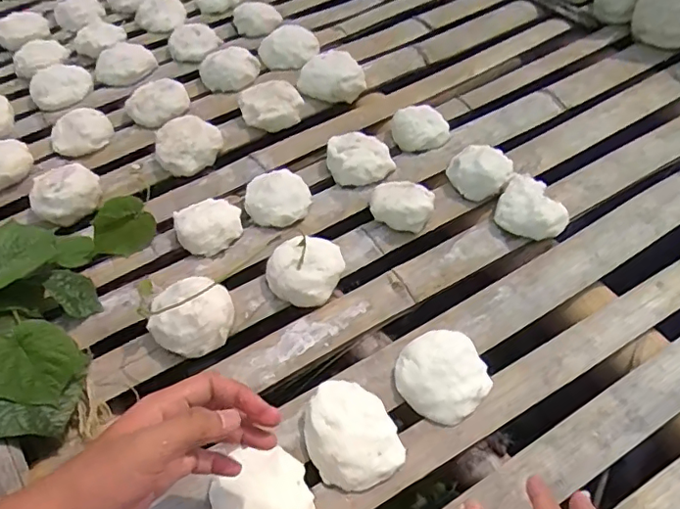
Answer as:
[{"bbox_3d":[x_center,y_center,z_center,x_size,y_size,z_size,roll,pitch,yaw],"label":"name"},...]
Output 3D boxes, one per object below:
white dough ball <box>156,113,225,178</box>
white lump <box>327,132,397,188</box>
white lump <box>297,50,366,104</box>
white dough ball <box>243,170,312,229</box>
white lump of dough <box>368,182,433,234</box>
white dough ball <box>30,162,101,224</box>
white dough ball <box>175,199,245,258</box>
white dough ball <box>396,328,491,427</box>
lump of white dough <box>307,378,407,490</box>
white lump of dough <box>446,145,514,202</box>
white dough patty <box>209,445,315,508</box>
[{"bbox_3d":[-0.202,-0.147,0.718,0.083,0.034,0.077,-2,54,2],"label":"white dough ball"},{"bbox_3d":[0.025,-0.119,0.688,0.079,0.030,0.071,-6,54,-1],"label":"white lump"},{"bbox_3d":[-0.013,-0.258,0.789,0.097,0.037,0.084,-4,54,1],"label":"white lump"},{"bbox_3d":[-0.076,-0.069,0.658,0.080,0.037,0.075,-7,54,-2],"label":"white dough ball"},{"bbox_3d":[0.072,-0.060,0.636,0.070,0.037,0.059,5,55,7],"label":"white lump of dough"},{"bbox_3d":[-0.343,-0.079,0.672,0.084,0.035,0.075,-20,56,-10],"label":"white dough ball"},{"bbox_3d":[-0.156,-0.038,0.644,0.076,0.030,0.077,-2,54,2],"label":"white dough ball"},{"bbox_3d":[0.098,0.113,0.518,0.082,0.031,0.080,-2,54,2],"label":"white dough ball"},{"bbox_3d":[0.008,0.161,0.489,0.075,0.033,0.093,-26,57,-14],"label":"lump of white dough"},{"bbox_3d":[0.168,-0.102,0.660,0.075,0.038,0.067,38,65,26],"label":"white lump of dough"},{"bbox_3d":[-0.064,0.207,0.458,0.080,0.032,0.081,-2,54,2],"label":"white dough patty"}]

